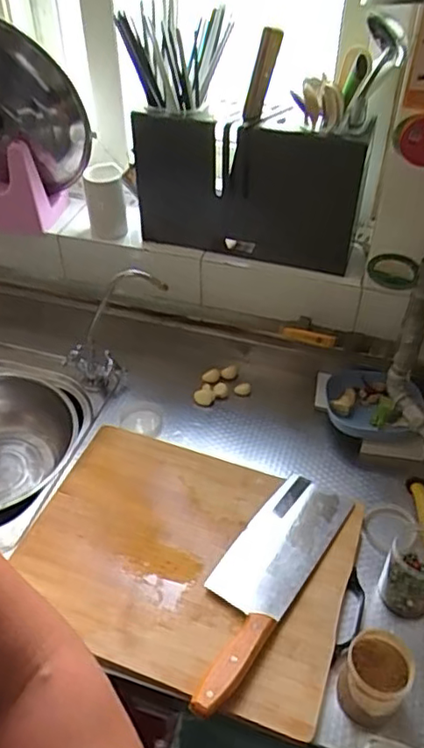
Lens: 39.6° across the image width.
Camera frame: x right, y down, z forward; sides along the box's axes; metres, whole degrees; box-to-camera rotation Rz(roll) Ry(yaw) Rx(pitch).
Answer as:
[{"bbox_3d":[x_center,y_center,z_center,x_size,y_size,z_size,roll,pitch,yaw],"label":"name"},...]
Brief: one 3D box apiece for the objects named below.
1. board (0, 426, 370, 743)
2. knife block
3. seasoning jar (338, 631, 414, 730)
[{"bbox_3d":[-0.034,0.228,0.733,0.390,0.035,0.298,14,45,16],"label":"board"},{"bbox_3d":[0.048,-0.264,0.857,0.321,0.185,0.054,15,45,16],"label":"knife block"},{"bbox_3d":[0.162,0.304,0.590,0.061,0.073,0.062,0,43,0],"label":"seasoning jar"}]

